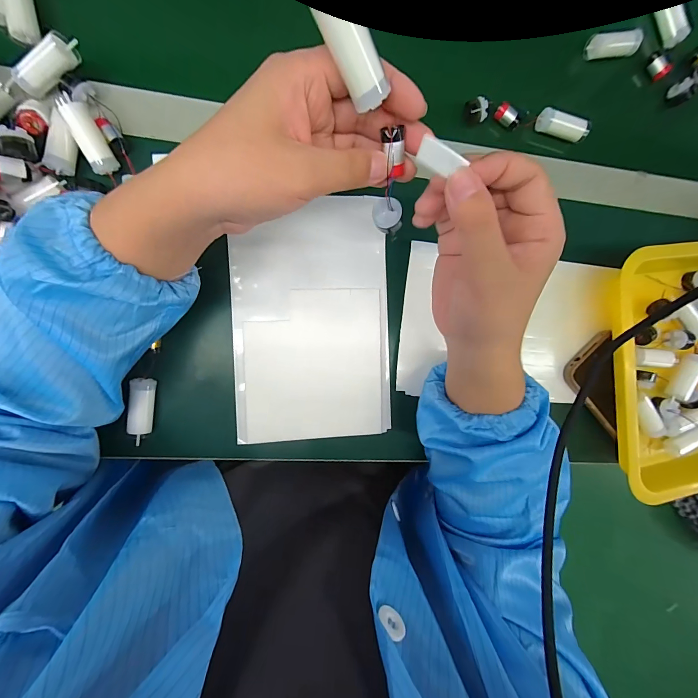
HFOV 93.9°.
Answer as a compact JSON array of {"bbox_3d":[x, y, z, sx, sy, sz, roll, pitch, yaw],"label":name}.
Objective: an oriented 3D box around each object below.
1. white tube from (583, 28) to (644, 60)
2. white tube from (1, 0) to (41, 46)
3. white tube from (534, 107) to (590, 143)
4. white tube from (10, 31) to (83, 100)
[{"bbox_3d":[0.283,-0.326,0.352,0.056,0.020,0.024,-8,96,-8],"label":"white tube"},{"bbox_3d":[-0.272,-0.284,0.266,0.021,0.018,0.054,4,108,-5],"label":"white tube"},{"bbox_3d":[0.226,-0.235,0.343,0.053,0.017,0.018,17,92,-10],"label":"white tube"},{"bbox_3d":[-0.240,-0.226,0.260,0.058,0.018,0.016,-32,93,10],"label":"white tube"}]

